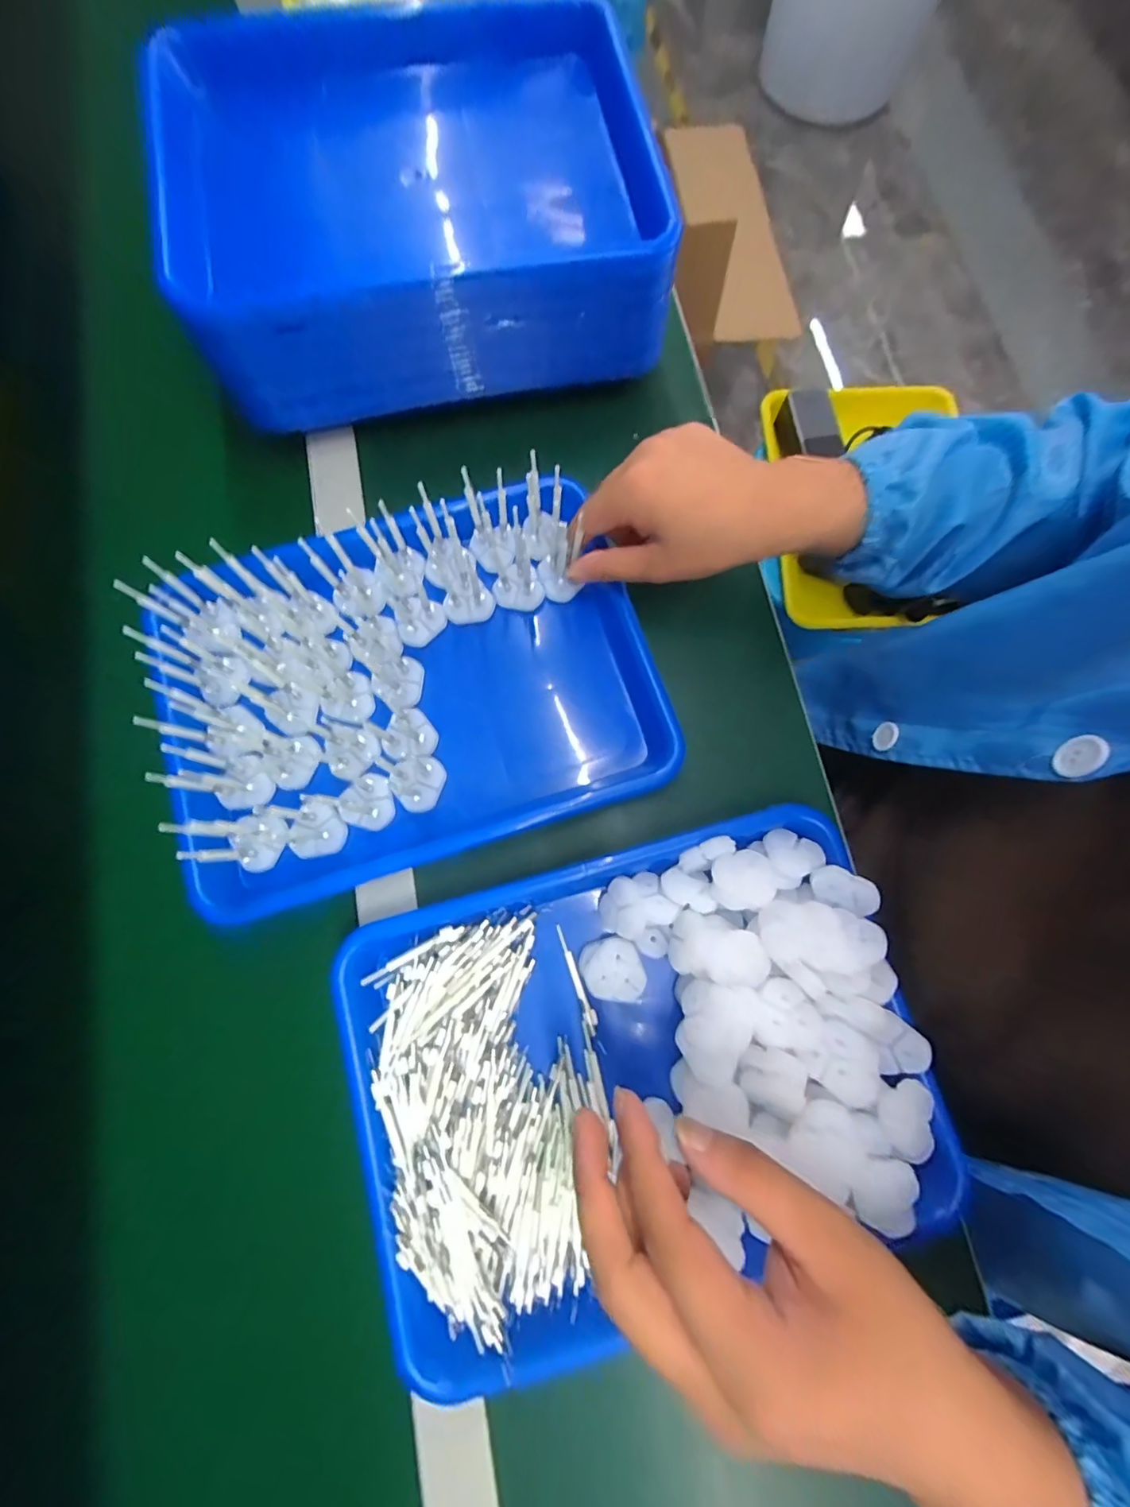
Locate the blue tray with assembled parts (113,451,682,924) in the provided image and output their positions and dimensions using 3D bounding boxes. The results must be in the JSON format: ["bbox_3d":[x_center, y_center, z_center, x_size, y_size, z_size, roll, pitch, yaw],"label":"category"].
[{"bbox_3d":[-0.108,-0.055,0.361,0.328,0.076,0.255,-18,78,-5],"label":"blue tray with assembled parts"}]

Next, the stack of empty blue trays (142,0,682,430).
[{"bbox_3d":[-0.105,-0.414,0.380,0.315,0.097,0.262,-11,77,-3],"label":"stack of empty blue trays"}]

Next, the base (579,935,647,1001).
[{"bbox_3d":[0.030,0.138,0.324,0.037,0.015,0.037,-24,78,-6],"label":"base"}]

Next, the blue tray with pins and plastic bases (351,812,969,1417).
[{"bbox_3d":[0.041,0.181,0.300,0.317,0.048,0.241,-16,77,-4],"label":"blue tray with pins and plastic bases"}]

